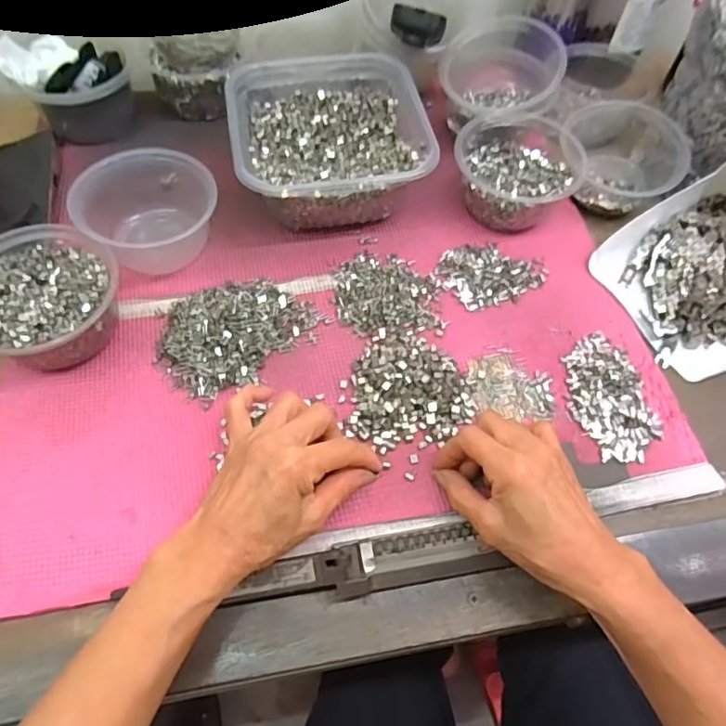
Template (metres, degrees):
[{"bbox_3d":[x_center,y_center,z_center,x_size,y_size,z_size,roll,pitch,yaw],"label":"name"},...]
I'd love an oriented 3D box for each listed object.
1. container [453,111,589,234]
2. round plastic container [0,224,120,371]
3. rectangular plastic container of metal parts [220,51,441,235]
[{"bbox_3d":[0.144,-0.186,0.525,0.112,0.058,0.121,1,59,-2],"label":"container"},{"bbox_3d":[-0.248,-0.049,0.431,0.116,0.058,0.110,1,59,-2],"label":"round plastic container"},{"bbox_3d":[-0.036,-0.216,0.525,0.165,0.076,0.183,-8,60,-8],"label":"rectangular plastic container of metal parts"}]

